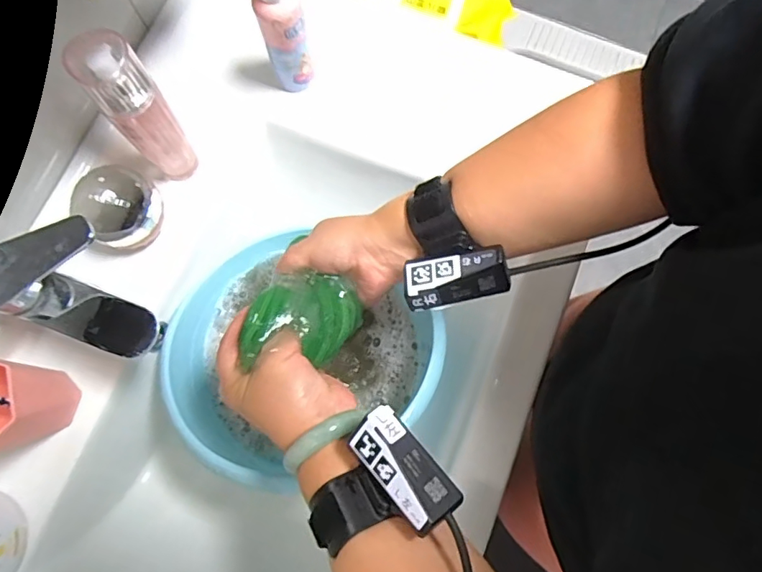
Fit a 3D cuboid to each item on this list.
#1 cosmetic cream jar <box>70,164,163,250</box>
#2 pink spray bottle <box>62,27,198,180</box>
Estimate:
[{"bbox_3d":[-0.237,-0.072,0.463,0.067,0.039,0.065,0,78,-1],"label":"cosmetic cream jar"},{"bbox_3d":[-0.193,-0.136,0.419,0.046,0.158,0.039,-32,80,-7],"label":"pink spray bottle"}]

